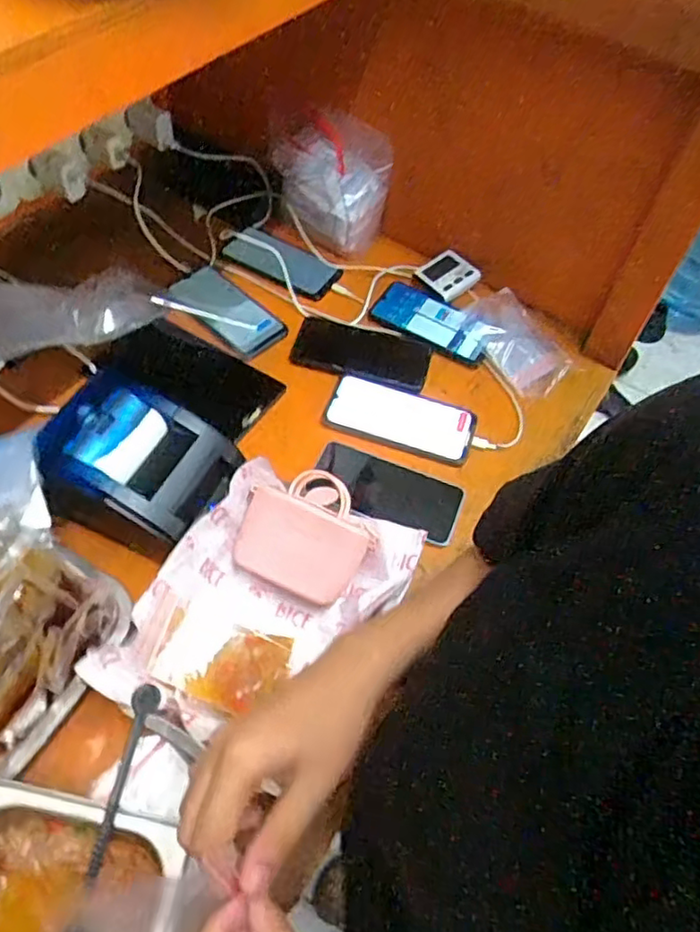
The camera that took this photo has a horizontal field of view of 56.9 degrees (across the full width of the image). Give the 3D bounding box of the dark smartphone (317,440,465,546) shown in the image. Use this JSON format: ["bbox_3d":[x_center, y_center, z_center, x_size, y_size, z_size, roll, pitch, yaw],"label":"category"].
[{"bbox_3d":[0.042,0.024,0.694,0.158,0.012,0.075,22,56,10],"label":"dark smartphone"}]

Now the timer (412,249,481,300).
[{"bbox_3d":[0.134,-0.261,0.880,0.066,0.011,0.067,43,82,11],"label":"timer"}]

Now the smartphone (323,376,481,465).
[{"bbox_3d":[0.060,-0.059,0.752,0.167,0.010,0.083,15,55,5],"label":"smartphone"}]

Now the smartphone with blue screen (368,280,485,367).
[{"bbox_3d":[0.108,-0.191,0.837,0.157,0.014,0.079,26,67,17],"label":"smartphone with blue screen"}]

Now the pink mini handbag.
[{"bbox_3d":[-0.041,0.063,0.623,0.119,0.045,0.113,21,80,7],"label":"pink mini handbag"}]

